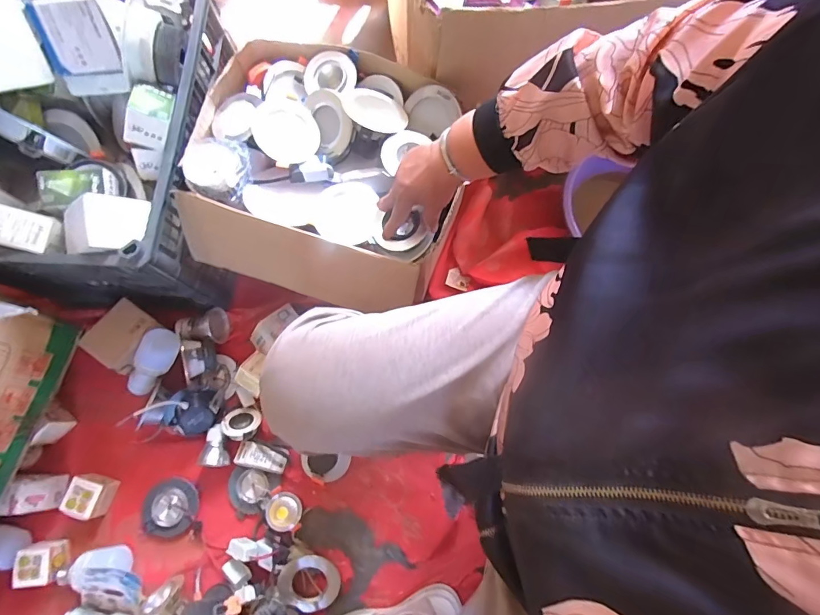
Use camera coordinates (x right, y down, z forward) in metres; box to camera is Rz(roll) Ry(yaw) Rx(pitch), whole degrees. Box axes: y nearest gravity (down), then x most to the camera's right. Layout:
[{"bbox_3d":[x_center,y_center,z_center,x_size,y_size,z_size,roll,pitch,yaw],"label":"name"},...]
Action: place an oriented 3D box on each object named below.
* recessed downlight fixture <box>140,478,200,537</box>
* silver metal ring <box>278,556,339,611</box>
[{"bbox_3d":[-0.412,0.345,0.723,0.096,0.018,0.085,-37,80,-10],"label":"recessed downlight fixture"},{"bbox_3d":[-0.157,0.442,0.682,0.095,0.024,0.086,30,96,-8],"label":"silver metal ring"}]

